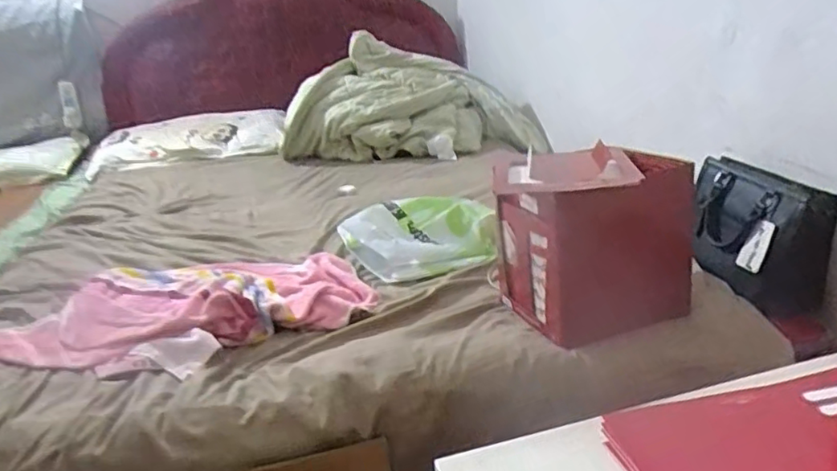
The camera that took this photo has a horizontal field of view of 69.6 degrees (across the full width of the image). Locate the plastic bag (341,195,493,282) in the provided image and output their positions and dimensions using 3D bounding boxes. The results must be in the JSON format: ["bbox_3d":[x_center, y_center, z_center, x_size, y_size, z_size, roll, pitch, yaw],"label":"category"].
[{"bbox_3d":[0.009,-0.004,1.205,0.270,0.075,0.217,-15,25,-26],"label":"plastic bag"}]

